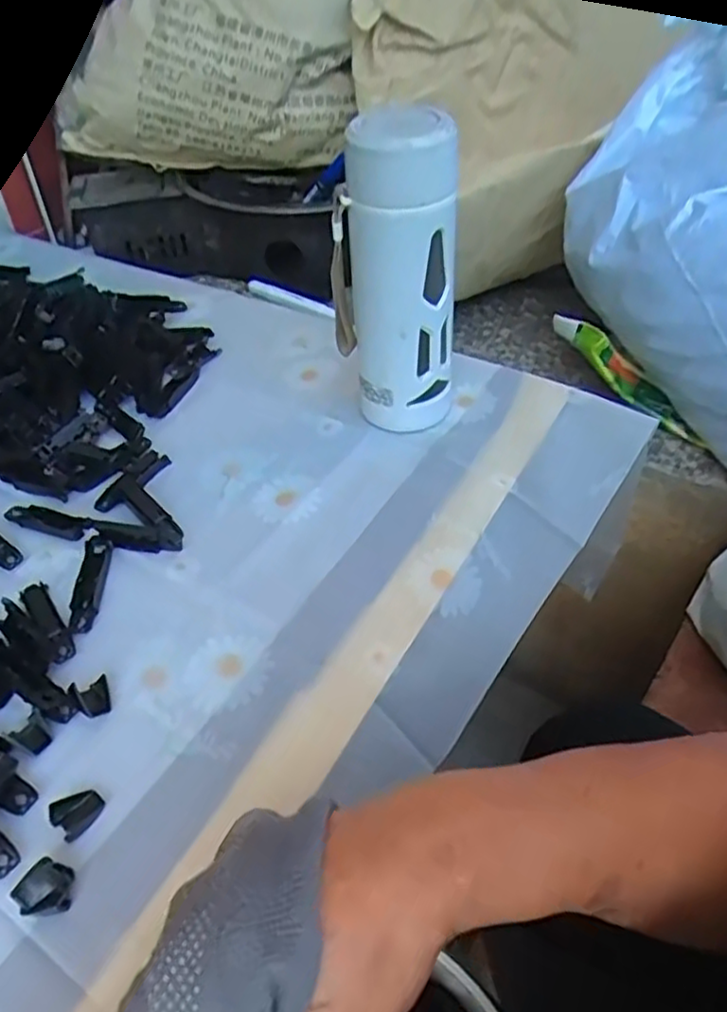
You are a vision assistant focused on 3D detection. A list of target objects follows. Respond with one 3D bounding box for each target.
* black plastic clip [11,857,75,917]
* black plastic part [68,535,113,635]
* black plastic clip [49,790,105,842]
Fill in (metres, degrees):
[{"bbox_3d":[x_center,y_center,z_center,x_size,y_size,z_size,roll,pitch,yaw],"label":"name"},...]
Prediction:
[{"bbox_3d":[-0.145,0.173,0.320,0.023,0.018,0.019,-4,46,0],"label":"black plastic clip"},{"bbox_3d":[-0.175,0.047,0.451,0.017,0.007,0.075,-3,46,1],"label":"black plastic part"},{"bbox_3d":[-0.143,0.152,0.350,0.020,0.006,0.023,33,57,30],"label":"black plastic clip"}]

